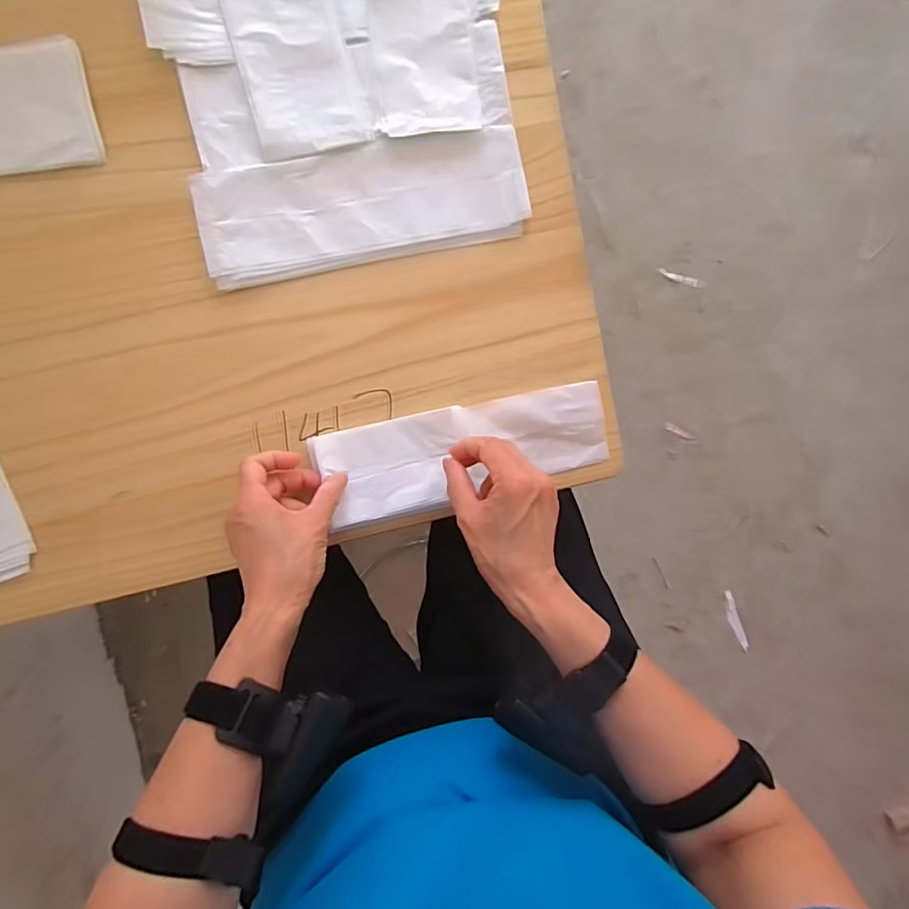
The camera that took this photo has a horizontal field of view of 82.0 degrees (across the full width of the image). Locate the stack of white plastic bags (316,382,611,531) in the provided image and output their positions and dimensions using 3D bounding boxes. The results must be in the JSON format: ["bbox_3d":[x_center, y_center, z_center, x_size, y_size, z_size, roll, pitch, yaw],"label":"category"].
[{"bbox_3d":[0.012,-0.001,0.449,0.245,0.017,0.080,-13,98,-7],"label":"stack of white plastic bags"}]

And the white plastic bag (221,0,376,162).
[{"bbox_3d":[-0.139,-0.360,0.400,0.084,0.004,0.246,-16,98,-5],"label":"white plastic bag"}]

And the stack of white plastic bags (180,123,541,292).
[{"bbox_3d":[-0.071,-0.202,0.422,0.257,0.006,0.087,-13,98,-5],"label":"stack of white plastic bags"}]

